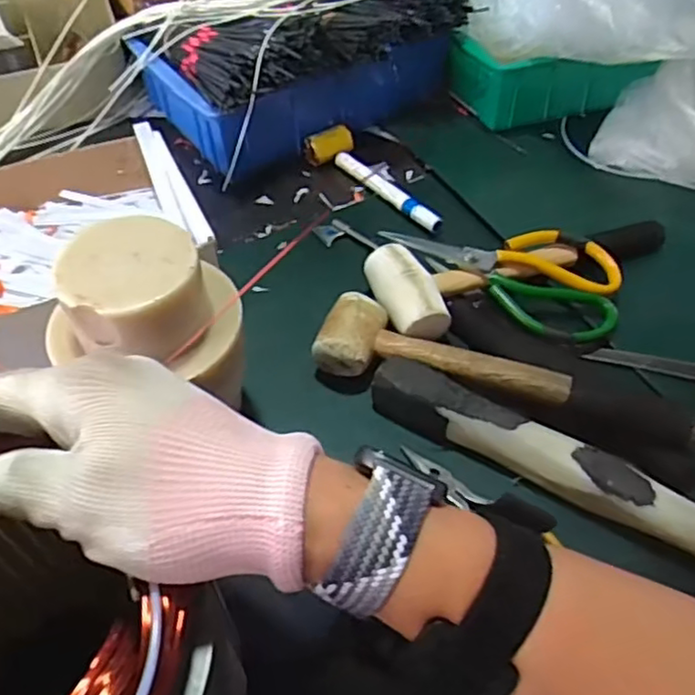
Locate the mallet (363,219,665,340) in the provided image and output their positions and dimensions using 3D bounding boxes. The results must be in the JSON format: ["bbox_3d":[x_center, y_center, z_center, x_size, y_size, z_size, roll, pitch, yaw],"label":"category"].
[{"bbox_3d":[0.148,-0.062,0.540,0.261,0.056,0.085,-14,53,-11],"label":"mallet"}]

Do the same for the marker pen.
[{"bbox_3d":[0.037,-0.153,0.629,0.017,0.013,0.147,-30,57,-22],"label":"marker pen"}]

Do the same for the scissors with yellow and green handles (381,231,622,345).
[{"bbox_3d":[0.142,-0.070,0.535,0.177,0.028,0.115,36,59,25],"label":"scissors with yellow and green handles"}]

